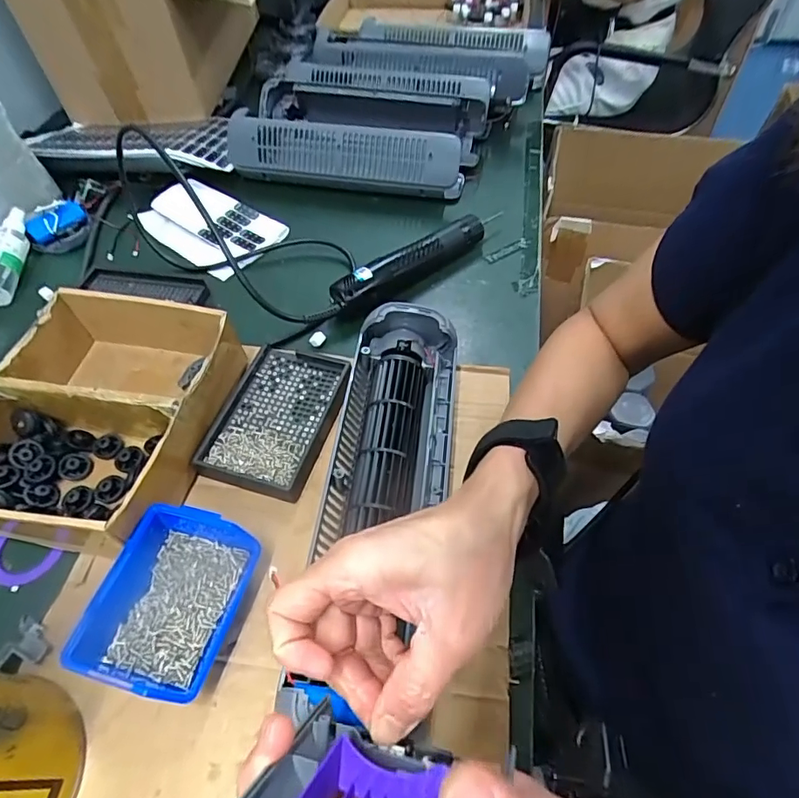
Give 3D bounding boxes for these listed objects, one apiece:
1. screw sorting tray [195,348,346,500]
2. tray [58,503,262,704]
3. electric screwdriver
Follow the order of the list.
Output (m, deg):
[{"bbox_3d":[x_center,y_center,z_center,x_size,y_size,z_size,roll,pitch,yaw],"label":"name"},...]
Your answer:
[{"bbox_3d":[-0.107,0.015,0.453,0.092,0.029,0.140,12,55,12],"label":"screw sorting tray"},{"bbox_3d":[-0.155,0.136,0.347,0.088,0.046,0.112,12,56,12],"label":"tray"},{"bbox_3d":[0.027,-0.158,0.568,0.233,0.037,0.032,-33,58,-20],"label":"electric screwdriver"}]

